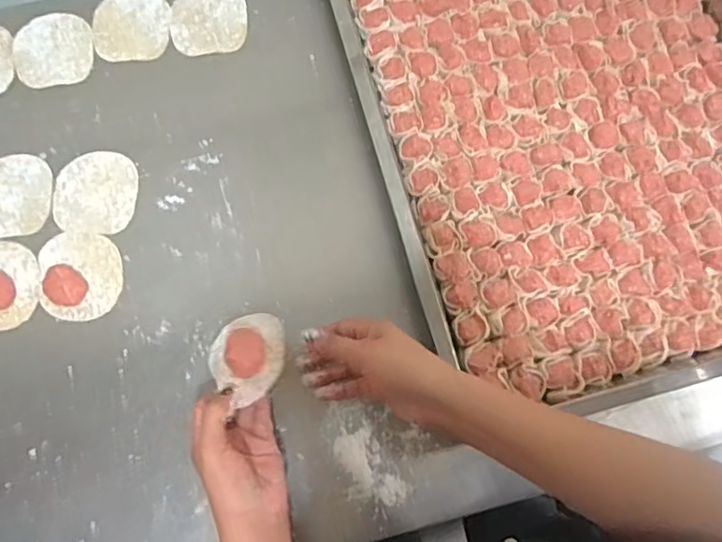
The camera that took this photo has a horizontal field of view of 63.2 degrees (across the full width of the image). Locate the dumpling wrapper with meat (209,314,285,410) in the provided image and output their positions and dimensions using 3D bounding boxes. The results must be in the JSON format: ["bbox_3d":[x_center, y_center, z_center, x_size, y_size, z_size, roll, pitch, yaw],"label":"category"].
[{"bbox_3d":[-0.099,0.066,0.476,0.074,0.025,0.079,-42,48,-4],"label":"dumpling wrapper with meat"}]

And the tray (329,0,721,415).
[{"bbox_3d":[0.194,-0.183,0.584,0.386,0.050,0.595,-15,78,-4],"label":"tray"}]

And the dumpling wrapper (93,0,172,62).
[{"bbox_3d":[-0.243,-0.260,0.623,0.080,0.004,0.083,0,77,-1],"label":"dumpling wrapper"}]

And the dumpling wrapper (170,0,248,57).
[{"bbox_3d":[-0.162,-0.269,0.623,0.078,0.004,0.082,0,77,-1],"label":"dumpling wrapper"}]

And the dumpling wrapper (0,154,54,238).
[{"bbox_3d":[-0.345,-0.075,0.577,0.079,0.004,0.084,0,77,-1],"label":"dumpling wrapper"}]

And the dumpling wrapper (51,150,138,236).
[{"bbox_3d":[-0.262,-0.078,0.579,0.078,0.004,0.083,3,77,0],"label":"dumpling wrapper"}]

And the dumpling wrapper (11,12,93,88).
[{"bbox_3d":[-0.322,-0.231,0.614,0.079,0.004,0.084,0,77,-1],"label":"dumpling wrapper"}]

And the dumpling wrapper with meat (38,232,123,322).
[{"bbox_3d":[-0.267,0.003,0.551,0.074,0.016,0.084,-6,77,-3],"label":"dumpling wrapper with meat"}]

